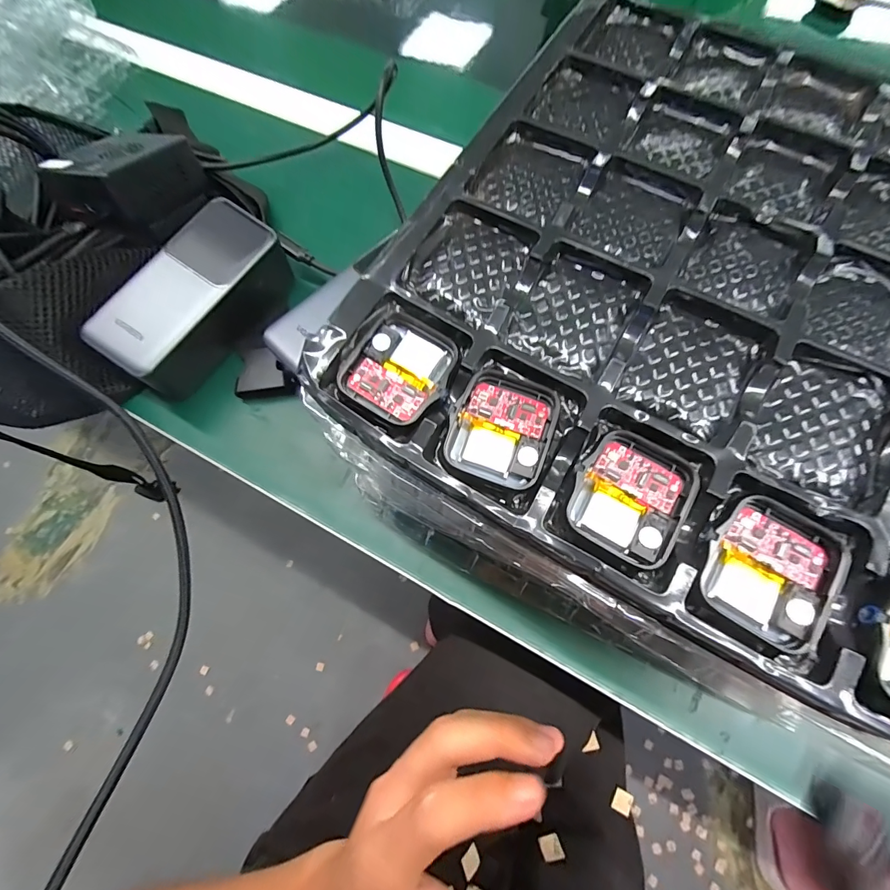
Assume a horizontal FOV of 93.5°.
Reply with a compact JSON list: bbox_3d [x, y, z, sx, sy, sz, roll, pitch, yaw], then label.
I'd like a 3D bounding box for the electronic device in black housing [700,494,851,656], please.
[{"bbox_3d":[0.106,0.040,0.137,0.037,0.009,0.042,28,73,11],"label":"electronic device in black housing"}]

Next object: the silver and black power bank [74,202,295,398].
[{"bbox_3d":[-0.167,-0.098,0.290,0.050,0.059,0.129,34,74,13],"label":"silver and black power bank"}]

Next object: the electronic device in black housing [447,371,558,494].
[{"bbox_3d":[0.022,-0.007,0.159,0.037,0.009,0.040,22,72,9],"label":"electronic device in black housing"}]

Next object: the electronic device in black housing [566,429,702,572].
[{"bbox_3d":[0.066,0.018,0.149,0.038,0.008,0.042,34,74,13],"label":"electronic device in black housing"}]

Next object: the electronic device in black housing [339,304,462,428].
[{"bbox_3d":[-0.018,-0.032,0.168,0.040,0.009,0.043,30,73,12],"label":"electronic device in black housing"}]

